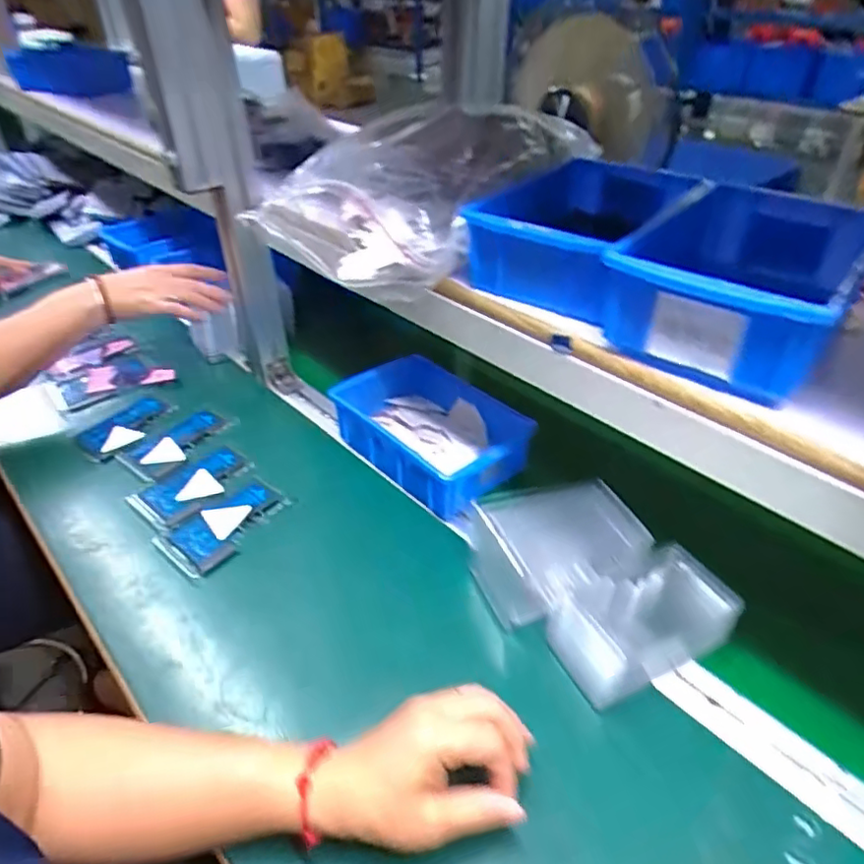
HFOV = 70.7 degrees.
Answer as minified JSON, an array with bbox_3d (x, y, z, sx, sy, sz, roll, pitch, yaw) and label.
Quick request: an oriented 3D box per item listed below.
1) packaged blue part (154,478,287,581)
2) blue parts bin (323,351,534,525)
[{"bbox_3d":[-0.203,0.088,0.597,0.072,0.014,0.110,27,45,30],"label":"packaged blue part"},{"bbox_3d":[0.001,0.003,0.669,0.135,0.075,0.201,-30,47,-33],"label":"blue parts bin"}]

